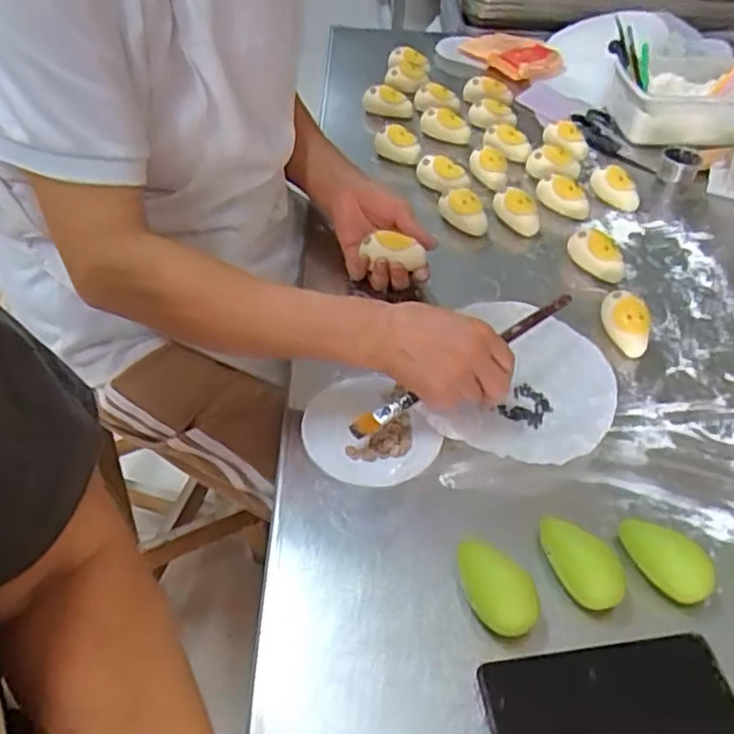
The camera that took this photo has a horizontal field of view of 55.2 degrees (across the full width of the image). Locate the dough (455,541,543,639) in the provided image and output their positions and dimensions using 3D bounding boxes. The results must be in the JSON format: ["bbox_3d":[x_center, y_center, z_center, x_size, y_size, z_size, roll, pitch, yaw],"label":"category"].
[{"bbox_3d":[0.086,0.151,0.479,0.035,0.033,0.067,-21,51,-22],"label":"dough"}]

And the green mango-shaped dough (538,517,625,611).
[{"bbox_3d":[0.147,0.138,0.494,0.039,0.029,0.070,-33,56,-30],"label":"green mango-shaped dough"}]

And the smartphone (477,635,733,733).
[{"bbox_3d":[0.151,0.209,0.432,0.153,0.016,0.074,-5,41,-7],"label":"smartphone"}]

